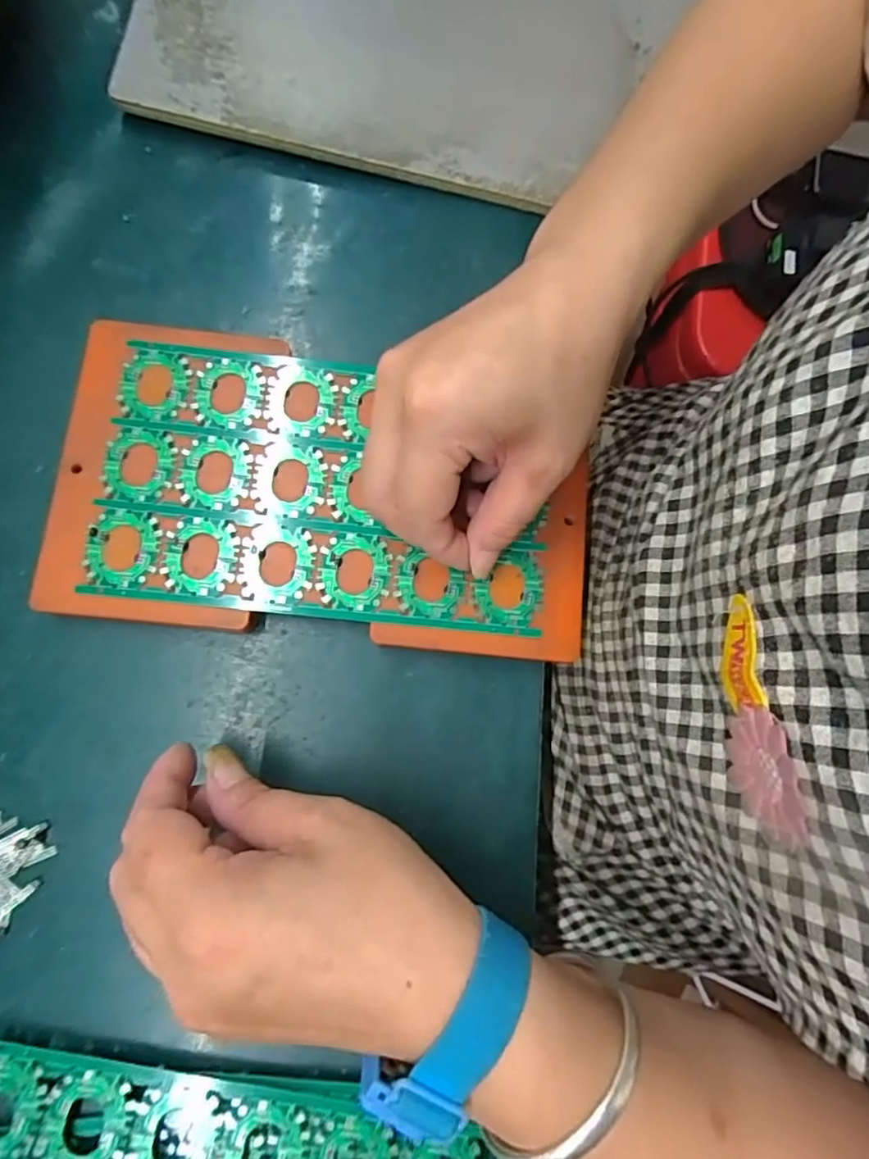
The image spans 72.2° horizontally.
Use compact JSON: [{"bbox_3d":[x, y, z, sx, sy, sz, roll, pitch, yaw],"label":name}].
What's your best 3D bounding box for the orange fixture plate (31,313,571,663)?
[{"bbox_3d":[-0.049,-0.042,0.274,0.236,0.018,0.136,6,79,-4],"label":"orange fixture plate"}]

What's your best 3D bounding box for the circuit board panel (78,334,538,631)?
[{"bbox_3d":[-0.050,-0.043,0.272,0.198,0.004,0.119,6,79,-2],"label":"circuit board panel"}]

